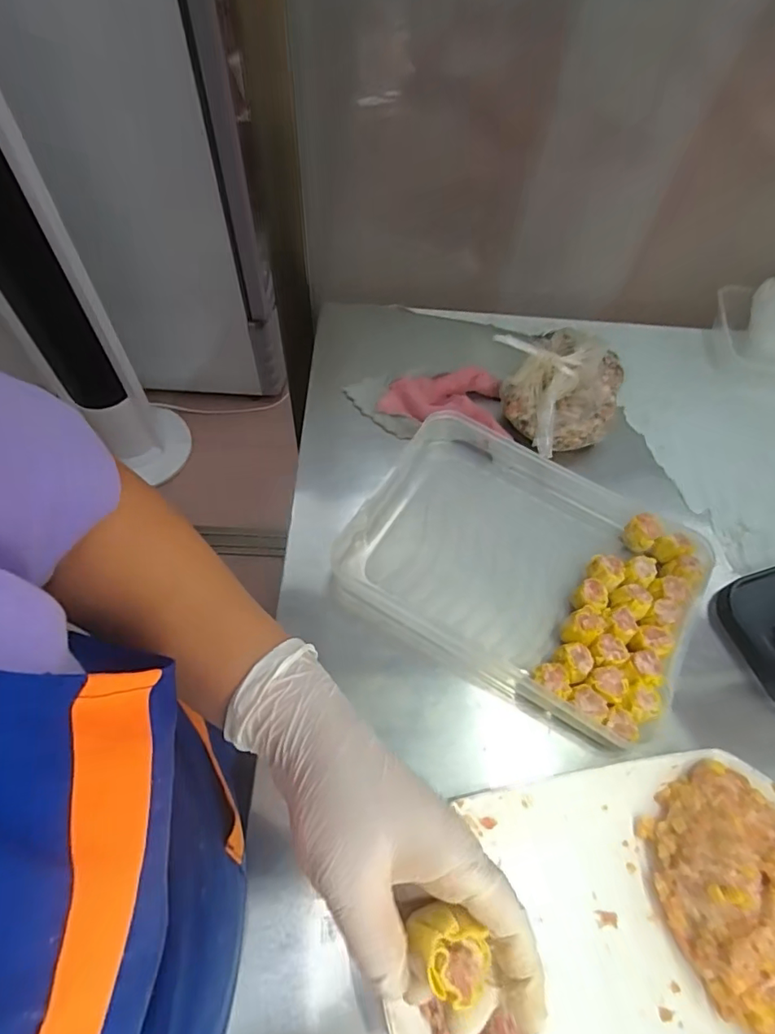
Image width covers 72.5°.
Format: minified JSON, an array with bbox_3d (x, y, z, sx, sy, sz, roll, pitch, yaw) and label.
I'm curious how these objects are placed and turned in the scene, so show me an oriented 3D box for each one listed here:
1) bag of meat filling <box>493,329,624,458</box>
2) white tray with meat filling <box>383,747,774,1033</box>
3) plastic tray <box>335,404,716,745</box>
[{"bbox_3d":[0.192,-0.143,0.576,0.134,0.079,0.131,-22,64,-15],"label":"bag of meat filling"},{"bbox_3d":[0.161,0.274,0.349,0.309,0.065,0.191,-7,61,-7],"label":"white tray with meat filling"},{"bbox_3d":[0.125,0.036,0.496,0.304,0.036,0.233,29,63,13],"label":"plastic tray"}]

